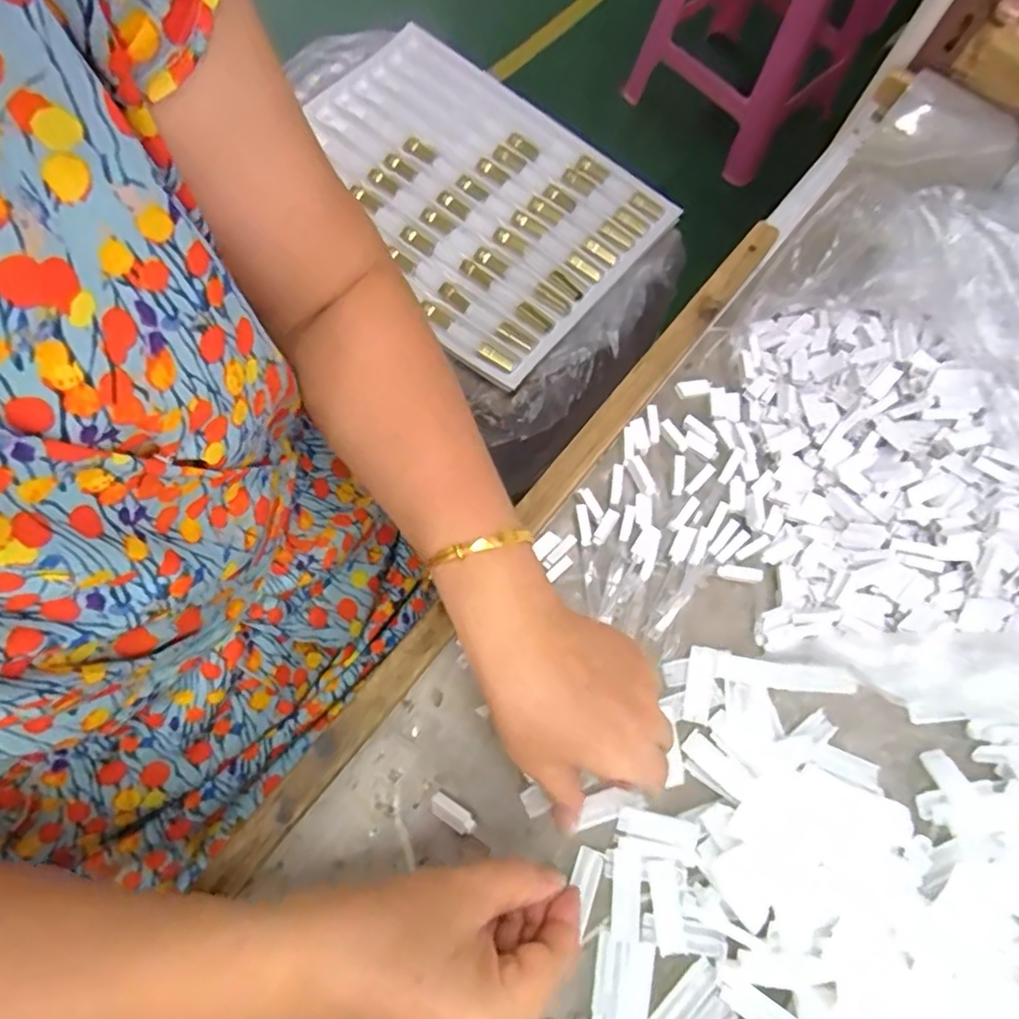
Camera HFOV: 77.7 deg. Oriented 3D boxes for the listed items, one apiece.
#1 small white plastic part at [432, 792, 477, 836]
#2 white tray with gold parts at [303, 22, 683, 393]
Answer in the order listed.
[{"bbox_3d":[-0.029,0.160,0.331,0.026,0.012,0.012,30,70,11],"label":"small white plastic part"},{"bbox_3d":[-0.053,-0.358,0.706,0.409,0.014,0.317,41,69,9],"label":"white tray with gold parts"}]

